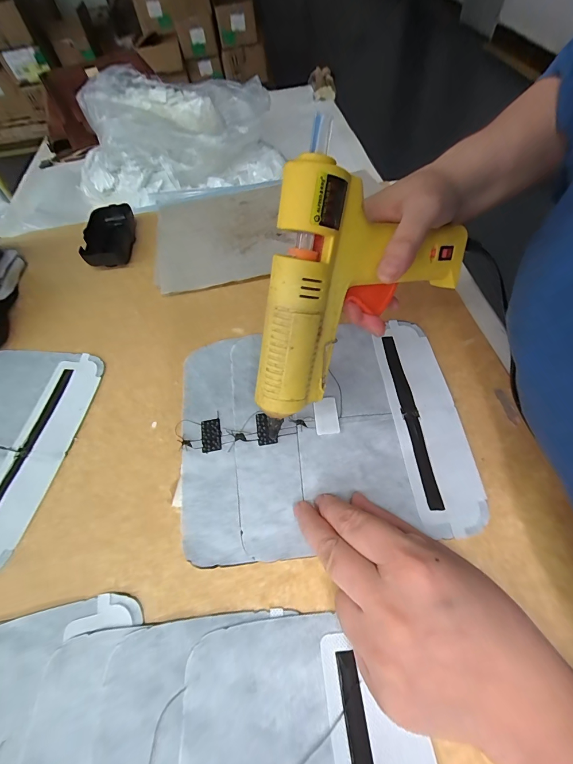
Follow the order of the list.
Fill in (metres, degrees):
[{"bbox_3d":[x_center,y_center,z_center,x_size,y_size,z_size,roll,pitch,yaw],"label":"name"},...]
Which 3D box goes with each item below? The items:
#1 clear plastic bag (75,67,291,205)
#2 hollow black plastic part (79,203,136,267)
[{"bbox_3d":[-0.211,-0.460,0.577,0.350,0.107,0.280,-15,58,-4],"label":"clear plastic bag"},{"bbox_3d":[-0.228,-0.186,0.413,0.051,0.026,0.112,-10,57,-2],"label":"hollow black plastic part"}]

